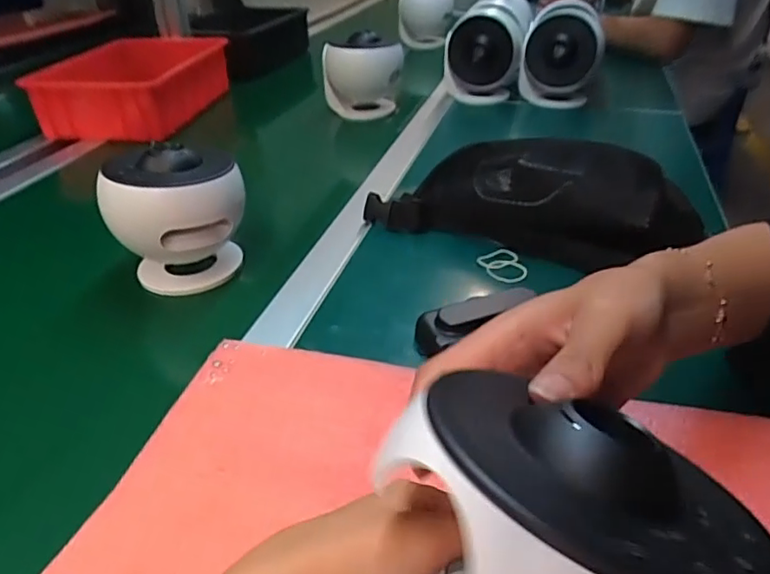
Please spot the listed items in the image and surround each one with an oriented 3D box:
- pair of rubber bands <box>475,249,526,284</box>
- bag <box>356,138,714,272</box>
[{"bbox_3d":[0.108,-0.020,0.528,0.036,0.007,0.049,-15,36,-20],"label":"pair of rubber bands"},{"bbox_3d":[0.135,-0.090,0.558,0.291,0.090,0.093,16,37,23],"label":"bag"}]

